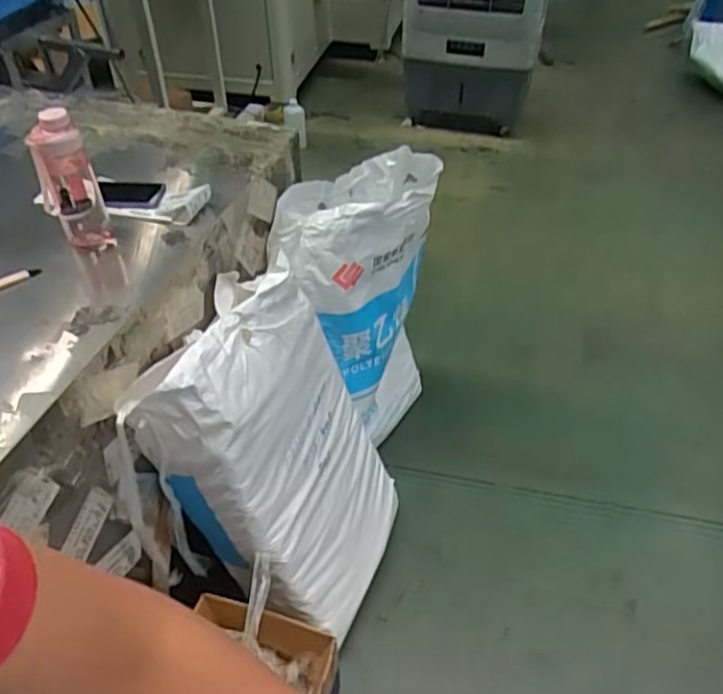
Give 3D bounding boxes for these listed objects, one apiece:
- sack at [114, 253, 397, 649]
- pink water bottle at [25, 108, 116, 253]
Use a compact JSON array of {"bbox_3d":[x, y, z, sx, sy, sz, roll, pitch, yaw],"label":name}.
[{"bbox_3d":[-0.142,0.224,1.304,0.147,0.727,0.425,-1,40,29],"label":"sack"},{"bbox_3d":[-0.477,-0.265,1.050,0.096,0.216,0.083,-17,46,-17],"label":"pink water bottle"}]

